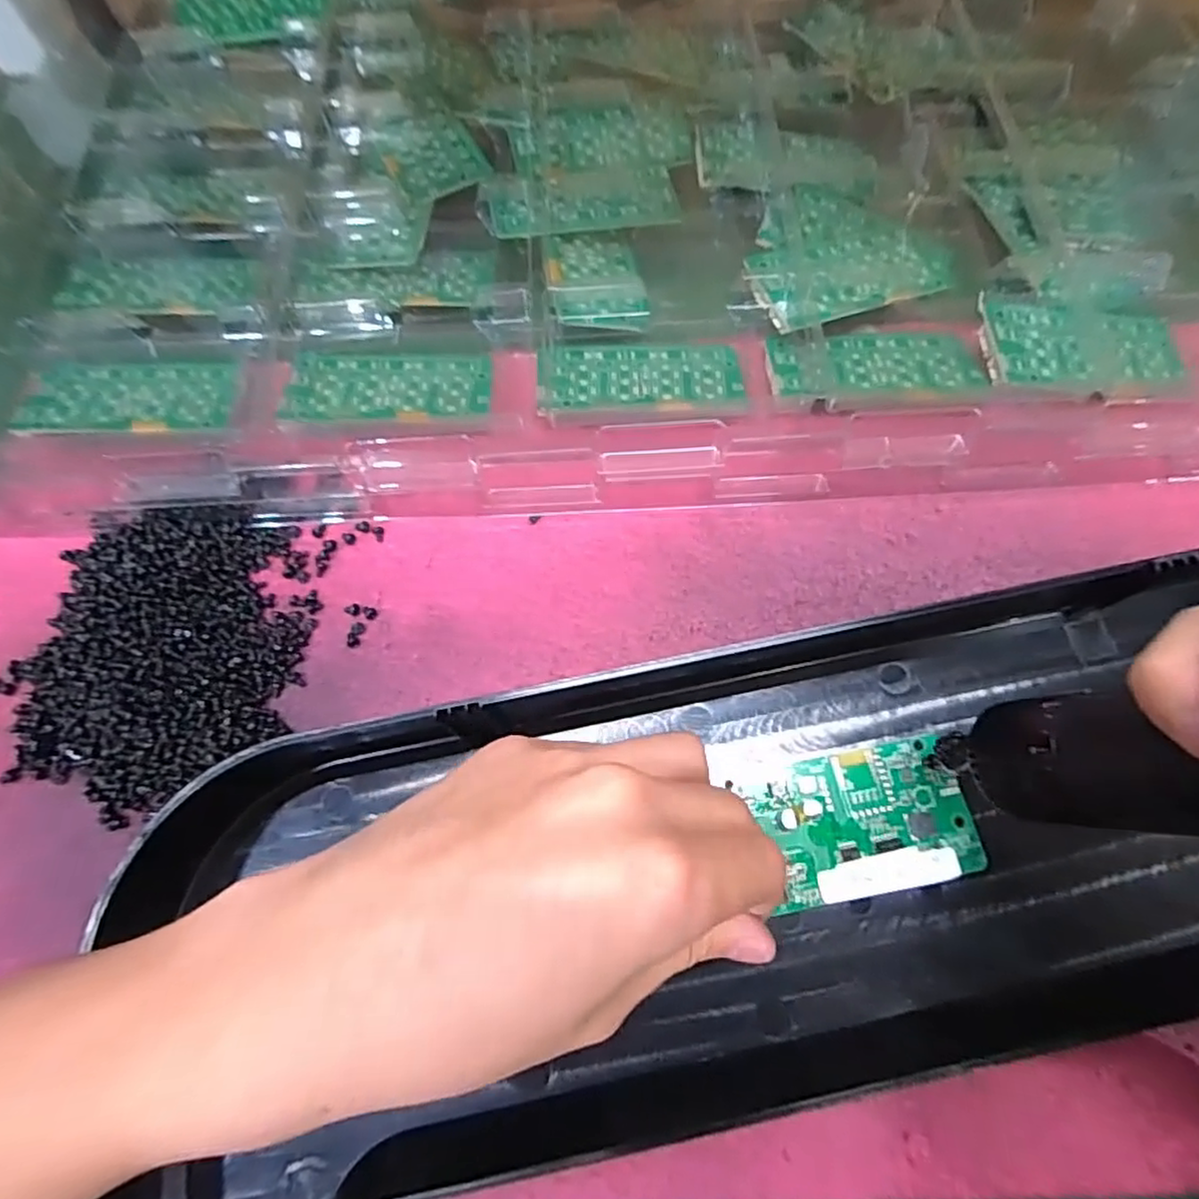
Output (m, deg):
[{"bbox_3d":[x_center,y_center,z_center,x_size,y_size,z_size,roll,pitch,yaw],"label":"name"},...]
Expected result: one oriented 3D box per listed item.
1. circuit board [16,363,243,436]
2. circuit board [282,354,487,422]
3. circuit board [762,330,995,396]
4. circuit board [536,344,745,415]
[{"bbox_3d":[-0.211,-0.092,0.302,0.092,0.004,0.047,-2,55,-4],"label":"circuit board"},{"bbox_3d":[-0.096,-0.097,0.306,0.089,0.004,0.045,-2,55,-5],"label":"circuit board"},{"bbox_3d":[0.125,-0.110,0.308,0.093,0.004,0.046,-3,55,-3],"label":"circuit board"},{"bbox_3d":[0.019,-0.103,0.308,0.093,0.004,0.046,-3,57,-4],"label":"circuit board"}]

